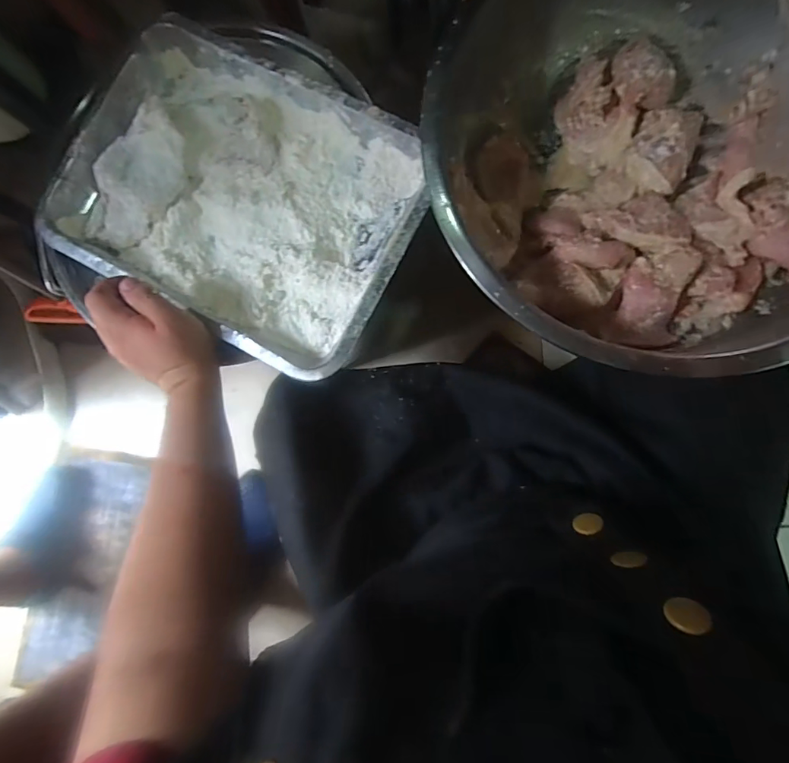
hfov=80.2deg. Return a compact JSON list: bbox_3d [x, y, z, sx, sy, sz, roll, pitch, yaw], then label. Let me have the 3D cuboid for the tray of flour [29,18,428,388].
[{"bbox_3d":[-0.151,-0.178,0.456,0.336,0.045,0.245,29,89,7],"label":"tray of flour"}]

